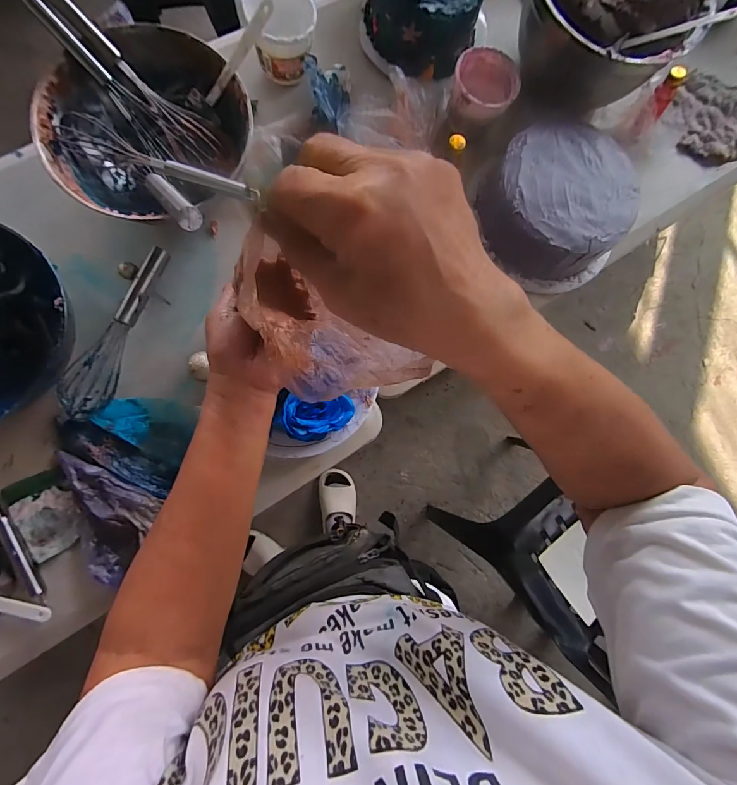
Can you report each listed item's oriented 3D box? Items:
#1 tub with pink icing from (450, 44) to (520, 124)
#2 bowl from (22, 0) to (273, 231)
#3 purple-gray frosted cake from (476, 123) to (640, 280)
[{"bbox_3d":[0.168,-0.444,0.569,0.093,0.060,0.104,17,82,-3],"label":"tub with pink icing"},{"bbox_3d":[-0.269,-0.322,0.475,0.261,0.135,0.236,12,82,-4],"label":"bowl"},{"bbox_3d":[0.275,-0.272,0.554,0.192,0.089,0.195,-12,84,-7],"label":"purple-gray frosted cake"}]

